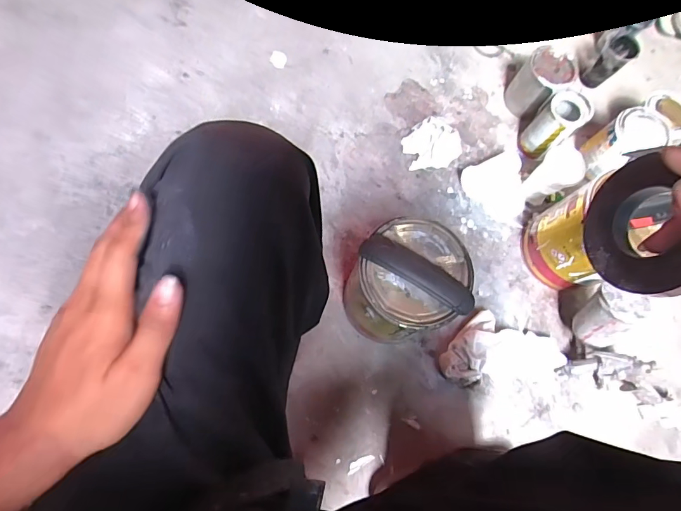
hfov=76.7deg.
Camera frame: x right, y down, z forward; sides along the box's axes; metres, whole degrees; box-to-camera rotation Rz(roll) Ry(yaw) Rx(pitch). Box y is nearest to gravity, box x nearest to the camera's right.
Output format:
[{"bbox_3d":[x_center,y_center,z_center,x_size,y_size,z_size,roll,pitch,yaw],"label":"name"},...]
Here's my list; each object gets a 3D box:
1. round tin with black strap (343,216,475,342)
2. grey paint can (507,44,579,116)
[{"bbox_3d":[0.092,0.049,0.695,0.181,0.202,0.161,-23,78,-11],"label":"round tin with black strap"},{"bbox_3d":[0.425,-0.367,0.911,0.095,0.119,0.101,1,75,-5],"label":"grey paint can"}]

